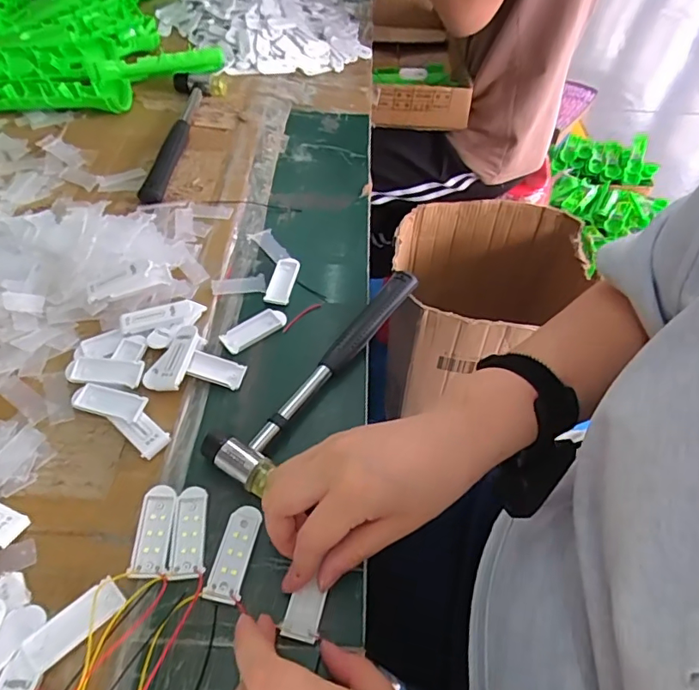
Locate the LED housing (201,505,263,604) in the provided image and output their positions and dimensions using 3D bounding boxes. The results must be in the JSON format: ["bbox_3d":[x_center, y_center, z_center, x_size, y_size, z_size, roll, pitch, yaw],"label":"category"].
[{"bbox_3d":[-0.070,0.128,0.315,0.021,0.010,0.056,11,51,4],"label":"LED housing"}]

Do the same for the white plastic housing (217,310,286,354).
[{"bbox_3d":[-0.080,-0.014,0.429,0.057,0.008,0.020,-33,61,-27],"label":"white plastic housing"}]

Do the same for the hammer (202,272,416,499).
[{"bbox_3d":[-0.020,0.011,0.405,0.049,0.023,0.233,27,54,16],"label":"hammer"}]

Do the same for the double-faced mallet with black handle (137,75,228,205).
[{"bbox_3d":[-0.195,-0.247,0.581,0.059,0.027,0.245,5,51,-1],"label":"double-faced mallet with black handle"}]

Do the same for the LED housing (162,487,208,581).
[{"bbox_3d":[-0.102,0.118,0.323,0.020,0.004,0.056,-3,52,-7],"label":"LED housing"}]

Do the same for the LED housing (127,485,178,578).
[{"bbox_3d":[-0.124,0.117,0.322,0.021,0.006,0.056,0,52,-5],"label":"LED housing"}]

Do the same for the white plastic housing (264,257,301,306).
[{"bbox_3d":[-0.061,-0.059,0.467,0.022,0.004,0.057,10,51,3],"label":"white plastic housing"}]

